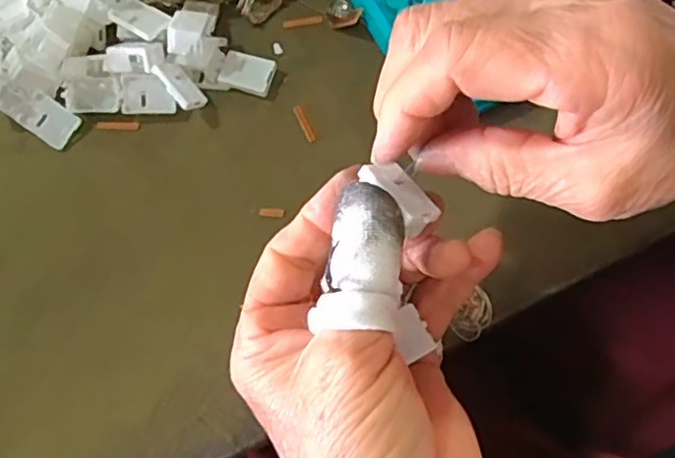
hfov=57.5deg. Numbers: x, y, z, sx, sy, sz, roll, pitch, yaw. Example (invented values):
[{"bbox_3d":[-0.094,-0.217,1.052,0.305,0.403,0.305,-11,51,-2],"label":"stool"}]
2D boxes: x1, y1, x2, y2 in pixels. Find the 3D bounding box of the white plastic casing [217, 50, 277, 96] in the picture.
[{"bbox_3d":[-0.047,-0.083,0.324,0.027,0.004,0.021,18,80,10],"label":"white plastic casing"}]

